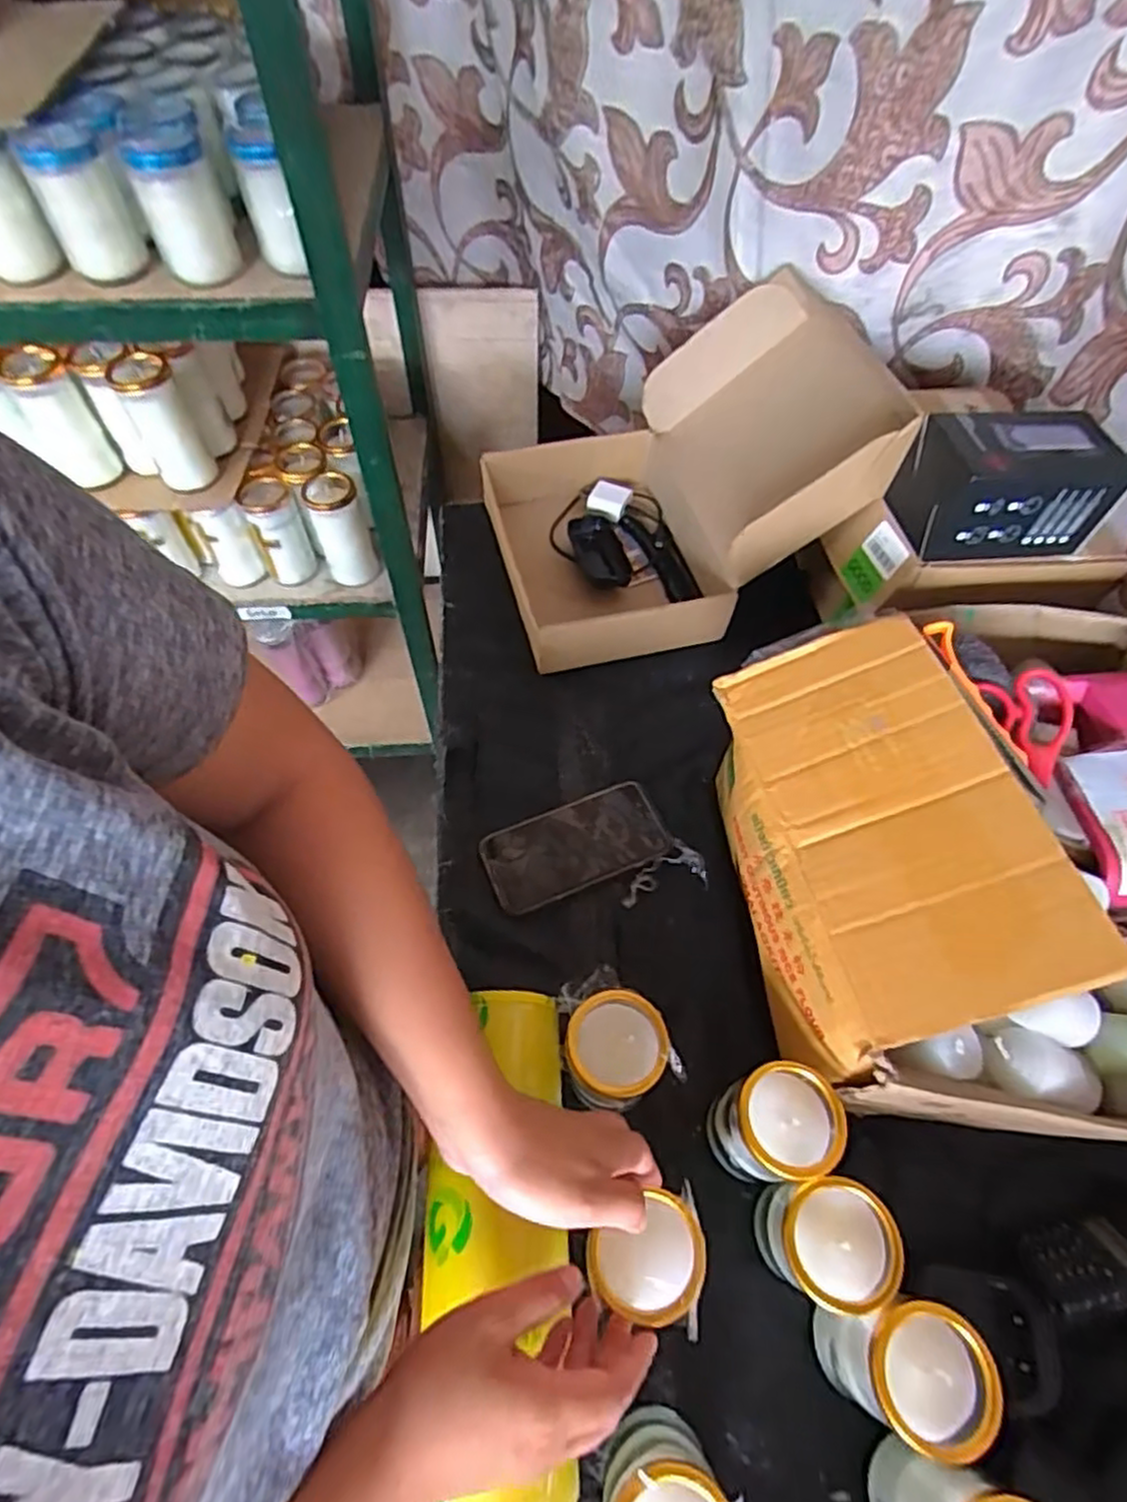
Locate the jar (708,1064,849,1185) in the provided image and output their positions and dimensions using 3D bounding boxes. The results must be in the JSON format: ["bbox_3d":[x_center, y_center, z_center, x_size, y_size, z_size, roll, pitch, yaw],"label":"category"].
[{"bbox_3d":[0.136,0.250,0.473,0.063,0.117,0.063,1,59,-1],"label":"jar"}]

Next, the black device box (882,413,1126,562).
[{"bbox_3d":[0.376,-0.224,0.597,0.157,0.090,0.086,-7,59,-6],"label":"black device box"}]

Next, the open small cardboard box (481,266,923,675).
[{"bbox_3d":[0.120,-0.291,0.750,0.396,0.208,0.305,-15,61,-11],"label":"open small cardboard box"}]

